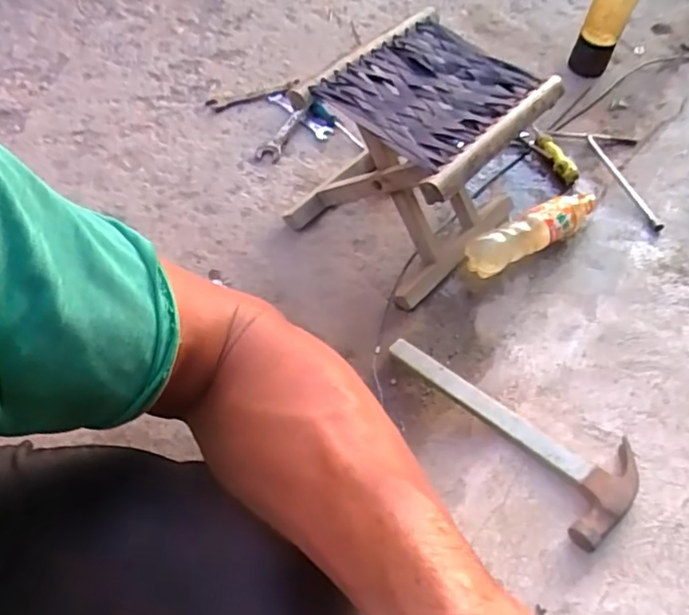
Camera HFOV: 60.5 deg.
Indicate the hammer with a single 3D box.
[{"bbox_3d":[0.175,0.129,0.690,0.113,0.025,0.324,-33,46,-24],"label":"hammer"}]

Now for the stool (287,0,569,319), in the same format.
[{"bbox_3d":[0.099,-0.208,0.838,0.247,0.256,0.263,38,60,20],"label":"stool"}]

